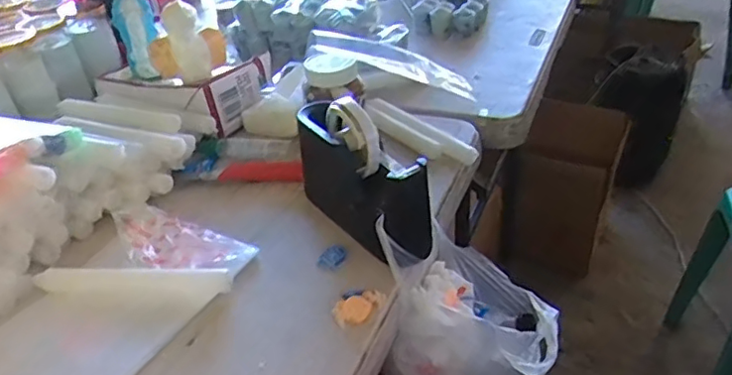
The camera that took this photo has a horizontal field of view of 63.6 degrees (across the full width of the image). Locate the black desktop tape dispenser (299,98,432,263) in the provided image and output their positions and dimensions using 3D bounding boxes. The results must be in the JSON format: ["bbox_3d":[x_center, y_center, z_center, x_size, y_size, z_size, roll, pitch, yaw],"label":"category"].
[{"bbox_3d":[-0.005,-0.006,0.598,0.060,0.098,0.179,-26,40,-26],"label":"black desktop tape dispenser"}]

